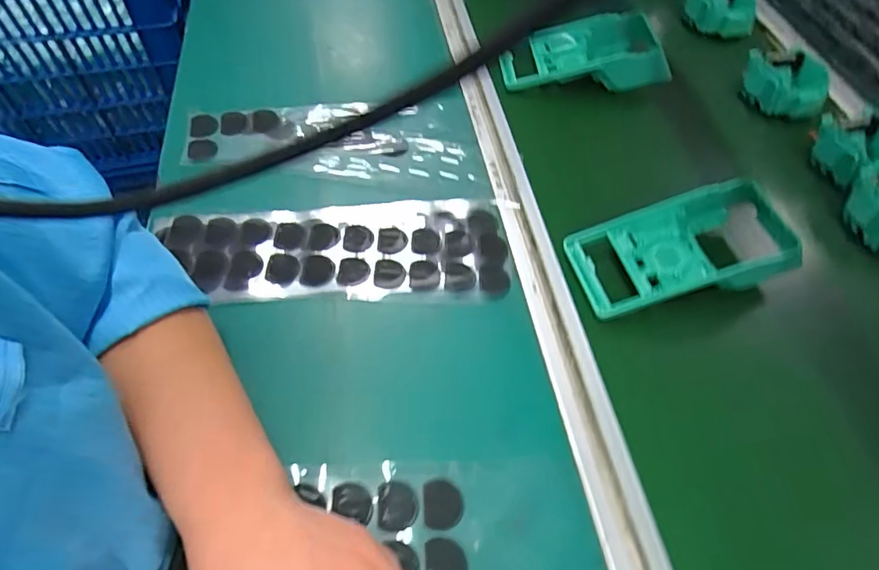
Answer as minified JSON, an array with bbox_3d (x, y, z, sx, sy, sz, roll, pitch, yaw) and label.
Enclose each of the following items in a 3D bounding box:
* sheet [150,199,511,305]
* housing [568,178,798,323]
[{"bbox_3d":[-0.084,-0.031,0.424,0.280,0.007,0.101,-1,57,-3],"label":"sheet"},{"bbox_3d":[0.213,-0.036,0.421,0.190,0.042,0.086,-12,58,-10],"label":"housing"}]

